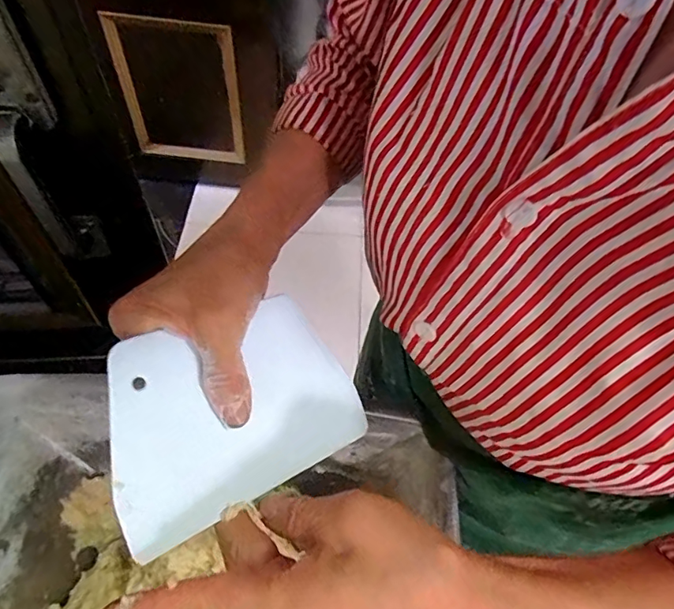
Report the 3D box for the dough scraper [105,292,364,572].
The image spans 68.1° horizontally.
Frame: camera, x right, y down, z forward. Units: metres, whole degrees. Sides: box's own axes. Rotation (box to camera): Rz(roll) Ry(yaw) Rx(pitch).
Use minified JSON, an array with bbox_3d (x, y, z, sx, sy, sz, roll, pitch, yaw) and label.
[{"bbox_3d":[-0.054,0.054,0.274,0.143,0.009,0.098,-20,90,-35],"label":"dough scraper"}]

